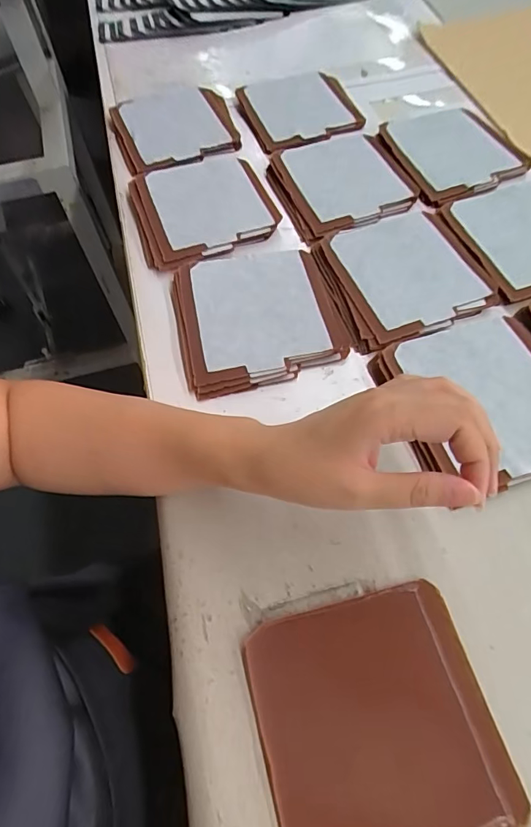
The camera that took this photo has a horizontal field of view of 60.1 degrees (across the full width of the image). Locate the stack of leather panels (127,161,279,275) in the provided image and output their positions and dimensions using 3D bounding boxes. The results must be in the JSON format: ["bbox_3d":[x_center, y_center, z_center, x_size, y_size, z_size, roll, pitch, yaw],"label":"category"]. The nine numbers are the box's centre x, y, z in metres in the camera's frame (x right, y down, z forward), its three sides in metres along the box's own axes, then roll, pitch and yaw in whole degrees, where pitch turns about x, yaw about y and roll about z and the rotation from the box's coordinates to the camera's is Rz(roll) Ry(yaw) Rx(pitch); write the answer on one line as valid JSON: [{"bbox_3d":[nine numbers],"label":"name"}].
[{"bbox_3d":[-0.064,-0.216,0.474,0.141,0.022,0.148,-17,61,-7],"label":"stack of leather panels"}]

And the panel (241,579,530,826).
[{"bbox_3d":[0.063,0.178,0.258,0.128,0.009,0.135,-13,62,-4],"label":"panel"}]

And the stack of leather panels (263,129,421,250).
[{"bbox_3d":[0.078,-0.258,0.503,0.136,0.009,0.160,-20,62,-8],"label":"stack of leather panels"}]

